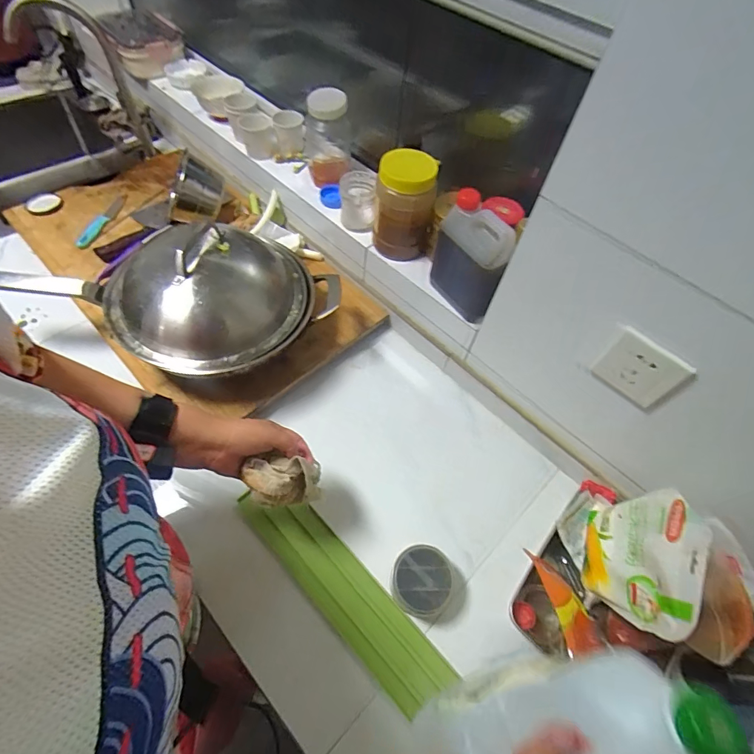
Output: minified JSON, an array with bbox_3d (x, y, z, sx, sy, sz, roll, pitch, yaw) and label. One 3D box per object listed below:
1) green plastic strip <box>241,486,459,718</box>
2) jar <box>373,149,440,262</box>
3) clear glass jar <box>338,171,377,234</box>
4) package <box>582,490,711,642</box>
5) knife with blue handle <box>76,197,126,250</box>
[{"bbox_3d":[-0.051,0.290,0.579,0.078,0.021,0.356,-39,69,-24],"label":"green plastic strip"},{"bbox_3d":[0.048,-0.290,0.707,0.104,0.160,0.081,8,58,1],"label":"jar"},{"bbox_3d":[-0.036,-0.325,0.774,0.067,0.074,0.074,0,59,-4],"label":"clear glass jar"},{"bbox_3d":[0.316,0.224,0.503,0.033,0.192,0.153,12,59,3],"label":"package"},{"bbox_3d":[-0.594,-0.335,0.895,0.034,0.008,0.172,10,59,2],"label":"knife with blue handle"}]

